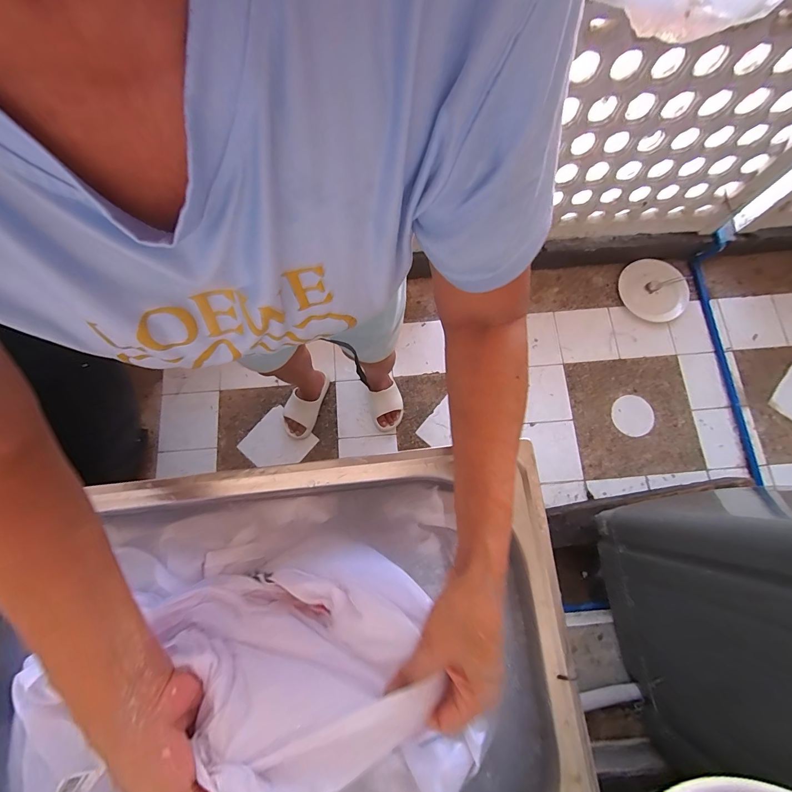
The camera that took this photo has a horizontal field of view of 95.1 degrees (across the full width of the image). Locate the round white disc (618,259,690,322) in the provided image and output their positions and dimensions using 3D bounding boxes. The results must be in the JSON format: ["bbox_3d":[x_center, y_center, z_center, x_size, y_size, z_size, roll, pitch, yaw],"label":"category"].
[{"bbox_3d":[0.934,-0.387,1.317,0.243,0.044,0.222,31,91,12],"label":"round white disc"}]

